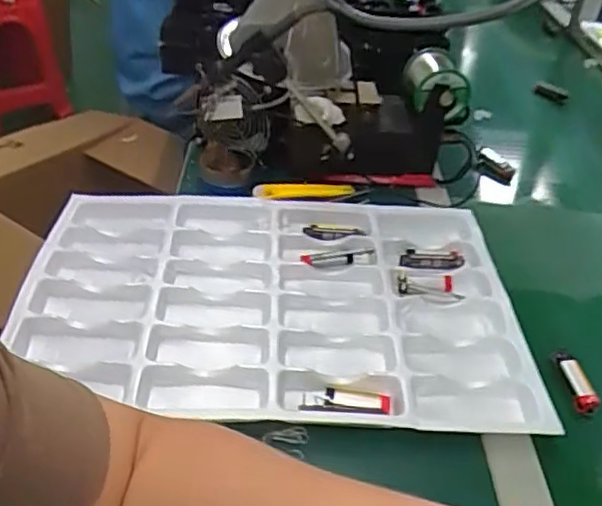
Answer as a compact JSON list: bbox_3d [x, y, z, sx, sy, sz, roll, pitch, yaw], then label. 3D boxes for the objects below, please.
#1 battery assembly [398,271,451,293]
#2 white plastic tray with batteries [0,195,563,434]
[{"bbox_3d":[0.125,0.030,0.658,0.057,0.010,0.029,0,37,-9],"label":"battery assembly"},{"bbox_3d":[-0.029,0.040,0.634,0.451,0.026,0.309,2,38,-1],"label":"white plastic tray with batteries"}]

